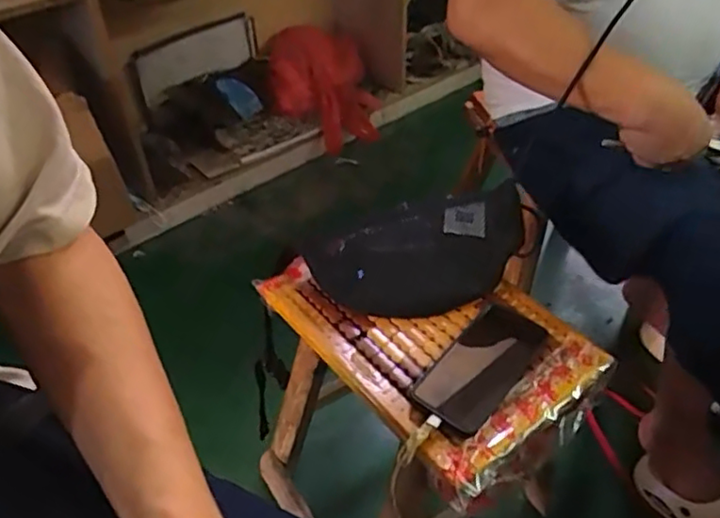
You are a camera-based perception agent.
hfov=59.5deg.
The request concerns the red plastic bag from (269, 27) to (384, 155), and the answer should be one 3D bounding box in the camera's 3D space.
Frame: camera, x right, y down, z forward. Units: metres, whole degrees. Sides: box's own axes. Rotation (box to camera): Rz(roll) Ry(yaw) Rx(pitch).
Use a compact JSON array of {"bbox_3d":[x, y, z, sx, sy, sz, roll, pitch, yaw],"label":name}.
[{"bbox_3d":[-0.094,-0.459,1.697,0.286,0.229,0.234,-4,45,-1],"label":"red plastic bag"}]

